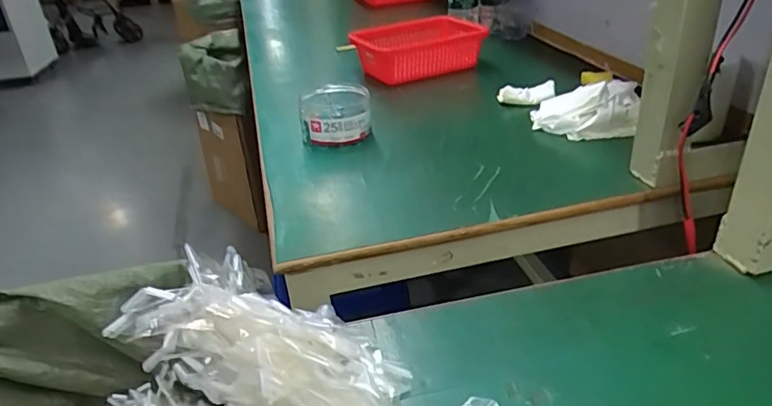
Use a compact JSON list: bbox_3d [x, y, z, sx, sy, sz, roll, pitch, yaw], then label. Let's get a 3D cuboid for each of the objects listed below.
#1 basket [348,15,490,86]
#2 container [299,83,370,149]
[{"bbox_3d":[0.065,-0.280,0.998,0.231,0.071,0.155,-9,30,-9],"label":"basket"},{"bbox_3d":[-0.069,-0.118,0.755,0.095,0.058,0.099,-4,30,0],"label":"container"}]

